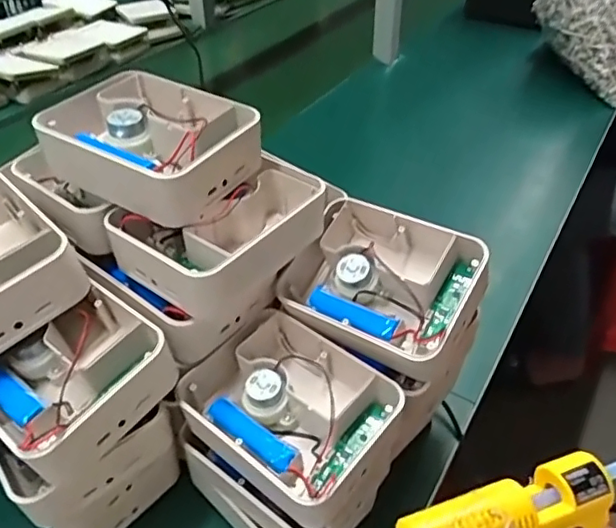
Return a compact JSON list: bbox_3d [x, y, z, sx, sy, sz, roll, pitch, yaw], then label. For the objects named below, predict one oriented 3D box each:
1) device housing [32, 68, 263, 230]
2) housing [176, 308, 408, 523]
[{"bbox_3d":[-0.104,-0.083,0.393,0.126,0.043,0.112,23,46,25],"label":"device housing"},{"bbox_3d":[-0.010,0.094,0.384,0.123,0.041,0.103,27,47,29],"label":"housing"}]

